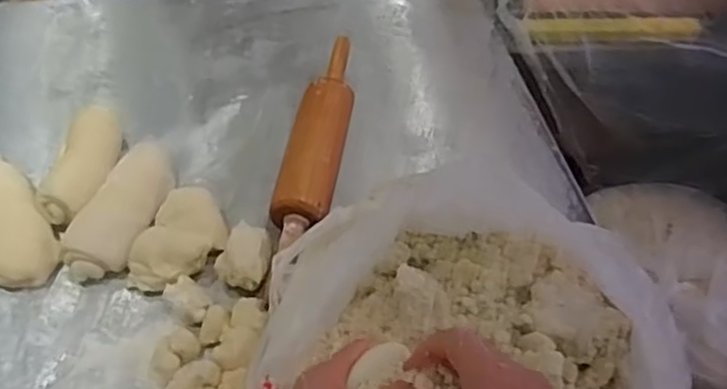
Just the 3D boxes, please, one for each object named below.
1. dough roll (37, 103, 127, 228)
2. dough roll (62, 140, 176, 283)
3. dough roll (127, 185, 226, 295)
[{"bbox_3d":[-0.265,-0.027,0.646,0.051,0.037,0.133,1,53,-1],"label":"dough roll"},{"bbox_3d":[-0.216,0.007,0.617,0.057,0.038,0.154,14,54,8],"label":"dough roll"},{"bbox_3d":[-0.160,0.039,0.595,0.071,0.029,0.094,14,52,11],"label":"dough roll"}]

